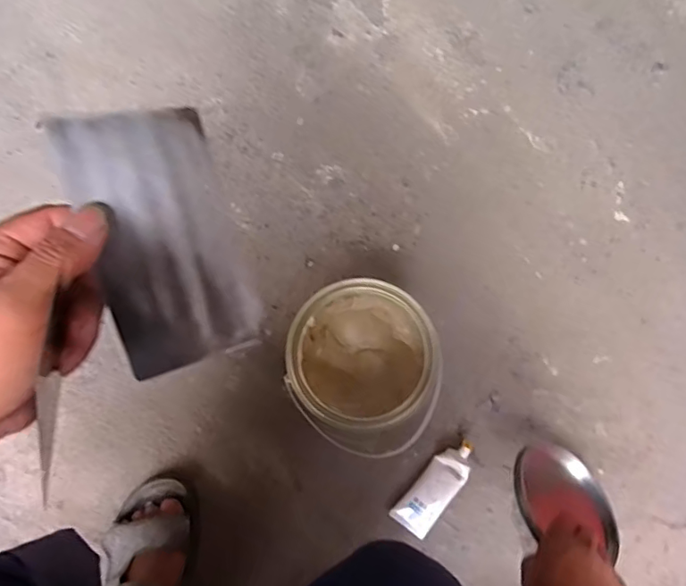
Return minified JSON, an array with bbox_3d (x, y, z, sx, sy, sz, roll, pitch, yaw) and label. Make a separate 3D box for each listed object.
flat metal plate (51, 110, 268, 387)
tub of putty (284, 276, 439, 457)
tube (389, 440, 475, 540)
[{"bbox_3d":[-0.095,-0.028,0.290,0.071,0.005,0.132,-18,98,-13],"label":"flat metal plate"},{"bbox_3d":[0.018,0.078,0.653,0.145,0.163,0.152,20,78,5],"label":"tub of putty"},{"bbox_3d":[0.119,0.243,0.692,0.048,0.023,0.129,37,80,8],"label":"tube"}]

